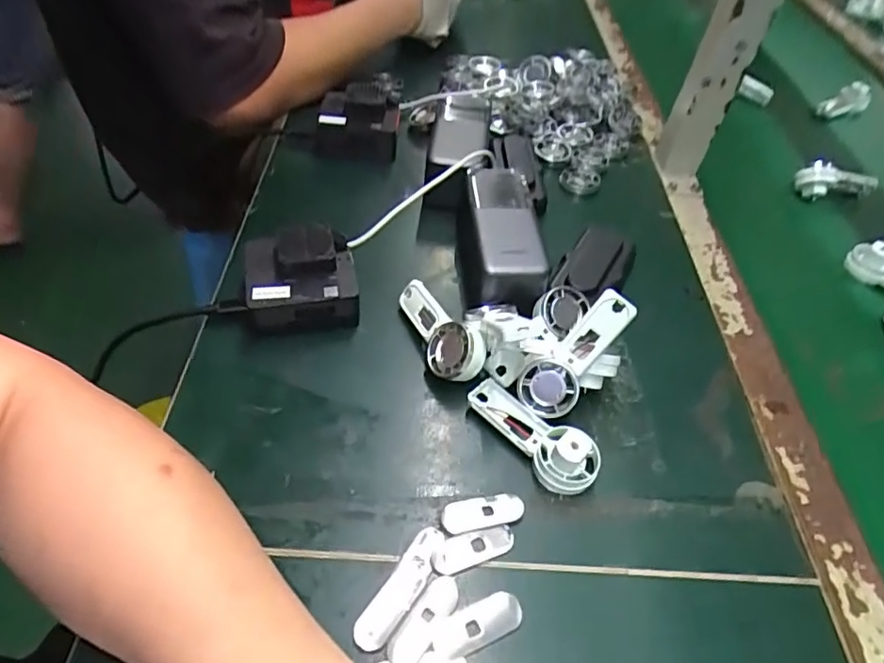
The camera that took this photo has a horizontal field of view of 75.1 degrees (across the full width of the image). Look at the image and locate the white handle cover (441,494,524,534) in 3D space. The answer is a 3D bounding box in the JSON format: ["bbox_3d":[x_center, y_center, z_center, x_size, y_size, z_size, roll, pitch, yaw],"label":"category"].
[{"bbox_3d":[0.025,0.109,0.345,0.050,0.004,0.020,-6,49,-12],"label":"white handle cover"}]

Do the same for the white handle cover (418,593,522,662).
[{"bbox_3d":[0.016,0.156,0.301,0.057,0.004,0.020,-17,52,-21],"label":"white handle cover"}]

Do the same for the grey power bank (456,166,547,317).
[{"bbox_3d":[0.046,-0.082,0.467,0.059,0.039,0.138,2,48,-5],"label":"grey power bank"}]

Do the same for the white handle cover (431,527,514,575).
[{"bbox_3d":[0.018,0.123,0.330,0.049,0.004,0.019,-14,51,-19],"label":"white handle cover"}]

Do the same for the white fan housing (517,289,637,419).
[{"bbox_3d":[0.089,0.016,0.378,0.034,0.093,0.016,45,16,29],"label":"white fan housing"}]

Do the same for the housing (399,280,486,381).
[{"bbox_3d":[-0.003,0.000,0.419,0.021,0.039,0.091,27,13,-46],"label":"housing"}]

